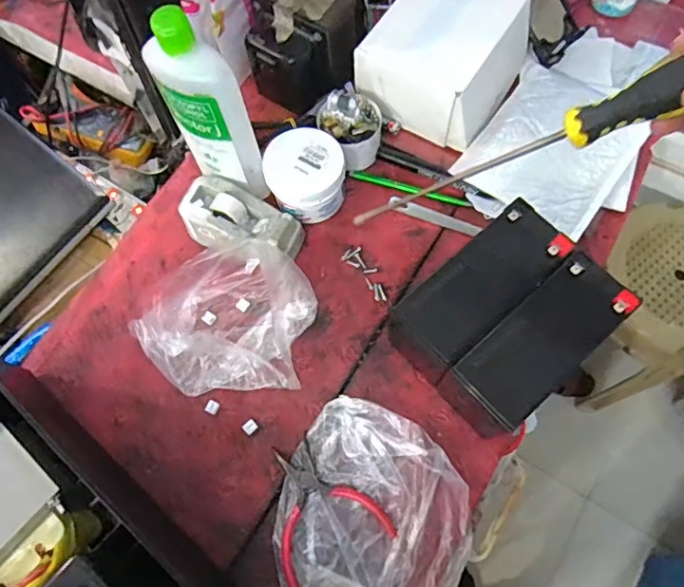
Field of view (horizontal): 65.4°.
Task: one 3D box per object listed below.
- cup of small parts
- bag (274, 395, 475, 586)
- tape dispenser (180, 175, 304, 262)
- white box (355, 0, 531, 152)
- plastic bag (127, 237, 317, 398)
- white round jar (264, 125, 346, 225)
[{"bbox_3d":[0.009,-0.168,0.549,0.063,0.068,0.067,-1,69,2],"label":"cup of small parts"},{"bbox_3d":[0.025,0.177,0.445,0.158,0.028,0.173,-7,69,0],"label":"bag"},{"bbox_3d":[-0.099,-0.071,0.531,0.119,0.050,0.063,17,71,9],"label":"tape dispenser"},{"bbox_3d":[0.111,-0.252,0.564,0.139,0.081,0.164,30,73,13],"label":"white box"},{"bbox_3d":[-0.111,0.017,0.495,0.161,0.055,0.147,13,70,7],"label":"plastic bag"},{"bbox_3d":[-0.036,-0.117,0.540,0.075,0.060,0.073,-1,69,2],"label":"white round jar"}]

